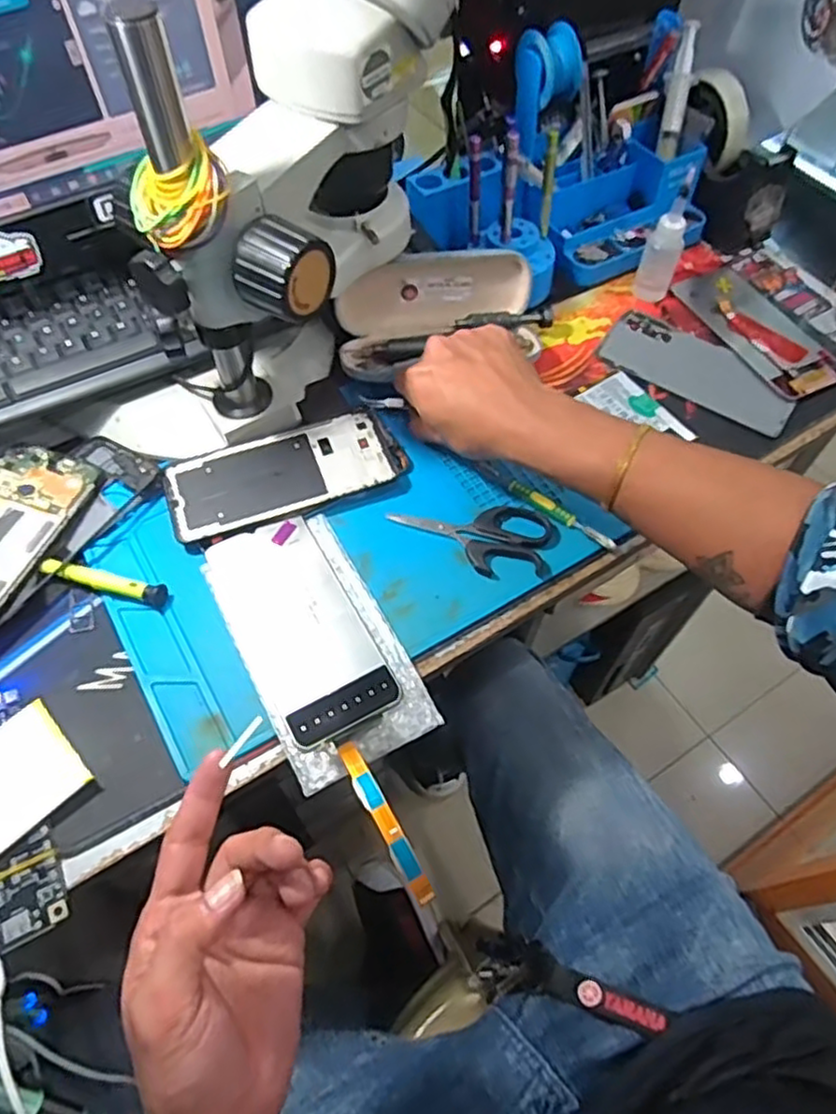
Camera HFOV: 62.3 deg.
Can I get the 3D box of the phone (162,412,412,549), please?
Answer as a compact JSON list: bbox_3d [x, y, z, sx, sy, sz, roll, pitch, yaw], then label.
[{"bbox_3d":[-0.095,-0.060,0.504,0.169,0.011,0.072,-18,60,-11],"label":"phone"}]

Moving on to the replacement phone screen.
[{"bbox_3d":[-0.076,0.042,0.445,0.070,0.005,0.155,-26,62,-15],"label":"replacement phone screen"}]

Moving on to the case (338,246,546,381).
[{"bbox_3d":[0.016,-0.193,0.554,0.161,0.058,0.081,-20,60,-5],"label":"case"}]

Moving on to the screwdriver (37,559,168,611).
[{"bbox_3d":[-0.208,0.017,0.458,0.086,0.011,0.013,12,59,7],"label":"screwdriver"}]

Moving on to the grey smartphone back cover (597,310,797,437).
[{"bbox_3d":[0.233,-0.156,0.577,0.159,0.007,0.069,31,63,17],"label":"grey smartphone back cover"}]

